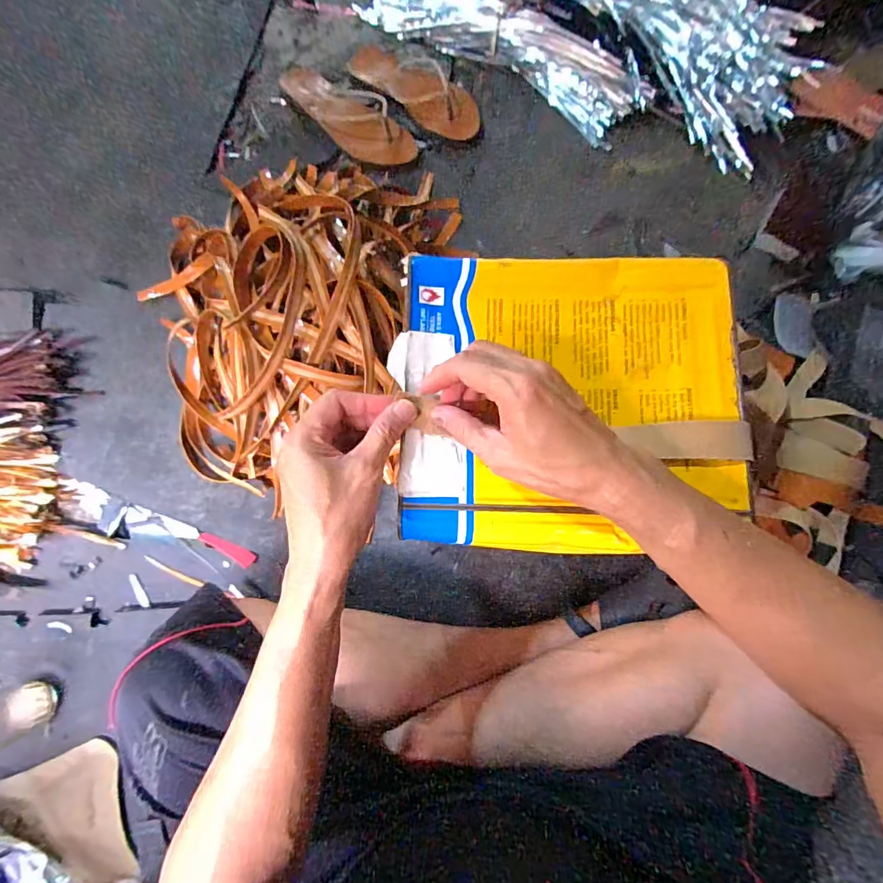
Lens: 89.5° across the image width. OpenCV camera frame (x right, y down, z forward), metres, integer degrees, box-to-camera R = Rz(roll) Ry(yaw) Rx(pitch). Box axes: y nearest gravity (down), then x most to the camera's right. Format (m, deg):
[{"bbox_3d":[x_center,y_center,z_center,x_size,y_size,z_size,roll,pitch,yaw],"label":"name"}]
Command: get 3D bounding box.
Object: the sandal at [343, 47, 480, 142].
[{"bbox_3d":[-0.043,-0.576,0.704,0.254,0.045,0.103,42,80,8],"label":"sandal"}]

